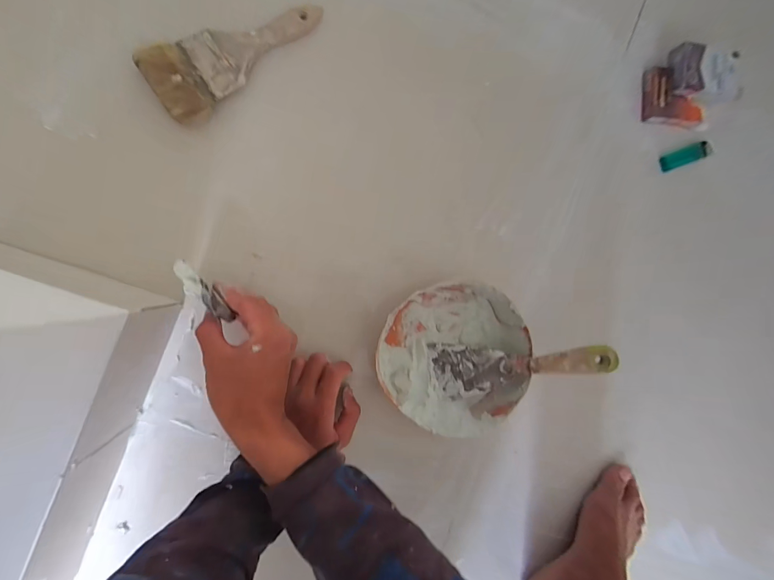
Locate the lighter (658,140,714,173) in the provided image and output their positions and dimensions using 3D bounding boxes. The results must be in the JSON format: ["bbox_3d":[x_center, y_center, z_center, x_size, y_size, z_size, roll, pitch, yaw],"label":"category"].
[{"bbox_3d":[0.415,-0.187,0.452,0.081,0.014,0.023,-20,95,-7],"label":"lighter"}]

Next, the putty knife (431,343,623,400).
[{"bbox_3d":[0.149,0.087,0.371,0.194,0.015,0.059,-7,94,15],"label":"putty knife"}]

